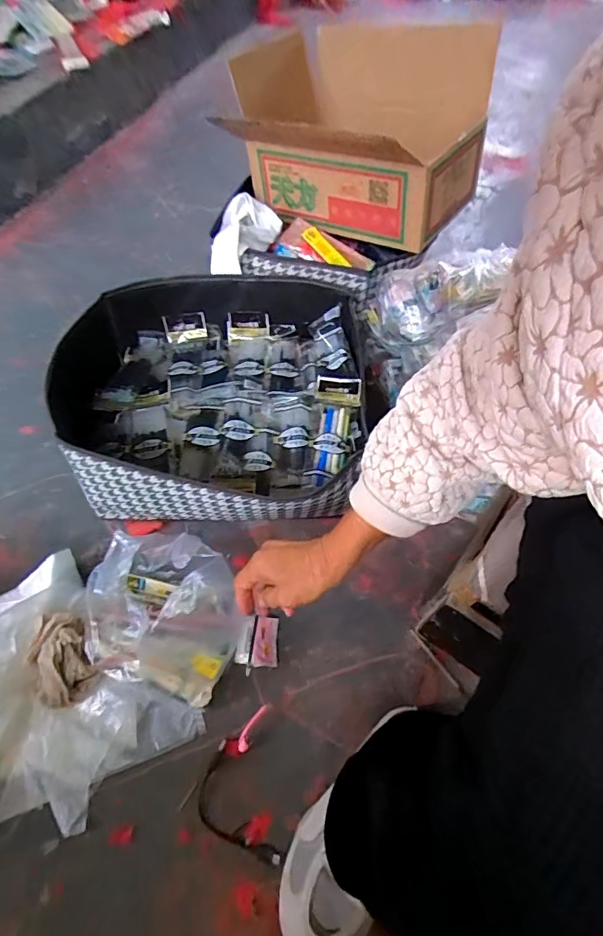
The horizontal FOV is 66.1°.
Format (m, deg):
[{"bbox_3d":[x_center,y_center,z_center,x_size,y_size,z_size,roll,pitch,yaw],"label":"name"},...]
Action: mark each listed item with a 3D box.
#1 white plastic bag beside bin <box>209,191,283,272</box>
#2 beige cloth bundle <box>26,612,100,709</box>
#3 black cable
[{"bbox_3d":[-0.097,-0.386,0.786,0.081,0.085,0.129,27,61,14],"label":"white plastic bag beside bin"},{"bbox_3d":[-0.291,0.230,0.561,0.065,0.035,0.102,-23,63,-14],"label":"beige cloth bundle"},{"bbox_3d":[-0.080,0.379,0.508,0.057,0.014,0.125,-28,64,-17],"label":"black cable"}]

